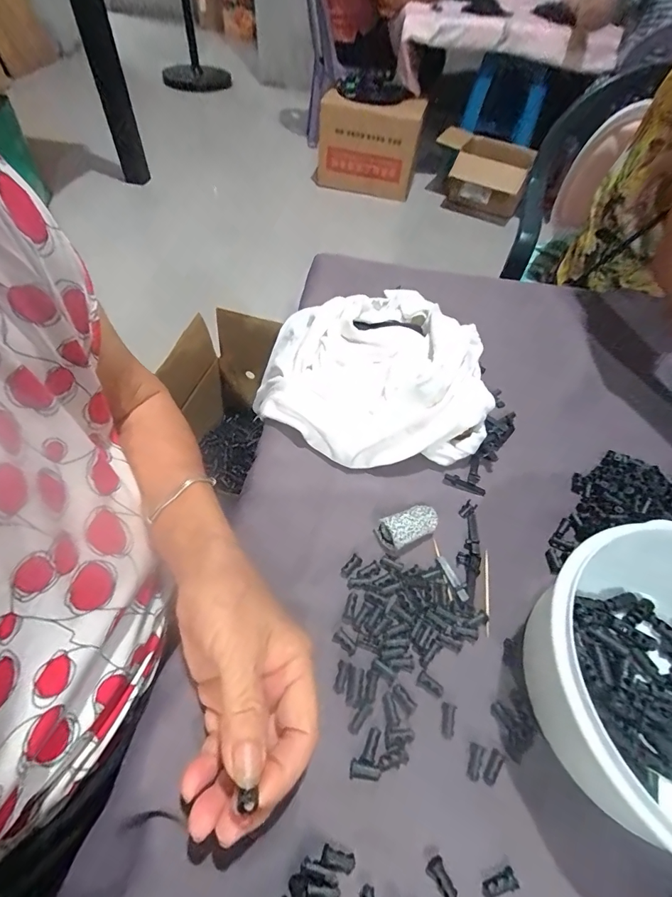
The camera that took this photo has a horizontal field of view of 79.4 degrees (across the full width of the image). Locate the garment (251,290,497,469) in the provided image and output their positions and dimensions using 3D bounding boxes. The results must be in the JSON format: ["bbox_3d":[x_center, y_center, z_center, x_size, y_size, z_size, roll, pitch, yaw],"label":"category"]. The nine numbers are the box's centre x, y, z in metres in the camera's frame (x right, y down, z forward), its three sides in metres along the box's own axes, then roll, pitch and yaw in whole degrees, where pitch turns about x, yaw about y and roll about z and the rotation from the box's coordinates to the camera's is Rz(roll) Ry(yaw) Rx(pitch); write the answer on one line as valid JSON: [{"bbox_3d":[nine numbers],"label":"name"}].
[{"bbox_3d":[0.033,-0.087,0.391,0.210,0.053,0.220,-1,54,-2],"label":"garment"}]

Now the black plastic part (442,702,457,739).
[{"bbox_3d":[0.067,0.162,0.241,0.008,0.004,0.018,11,54,7],"label":"black plastic part"}]

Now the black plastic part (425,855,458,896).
[{"bbox_3d":[0.053,0.216,0.202,0.009,0.004,0.017,-25,58,-19],"label":"black plastic part"}]

